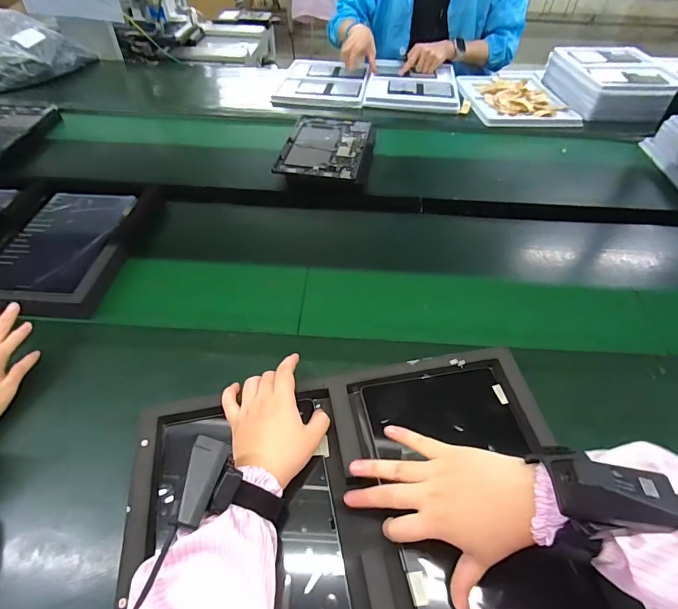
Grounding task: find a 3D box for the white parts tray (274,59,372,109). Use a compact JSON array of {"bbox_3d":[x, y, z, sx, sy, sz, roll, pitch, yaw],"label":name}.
[{"bbox_3d":[-0.039,-0.644,1.153,0.241,0.026,0.331,7,48,5],"label":"white parts tray"}]

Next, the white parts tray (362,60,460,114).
[{"bbox_3d":[0.206,-0.621,1.125,0.245,0.026,0.292,7,48,5],"label":"white parts tray"}]

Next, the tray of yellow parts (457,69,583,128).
[{"bbox_3d":[0.478,-0.578,1.104,0.273,0.027,0.355,2,48,0],"label":"tray of yellow parts"}]

